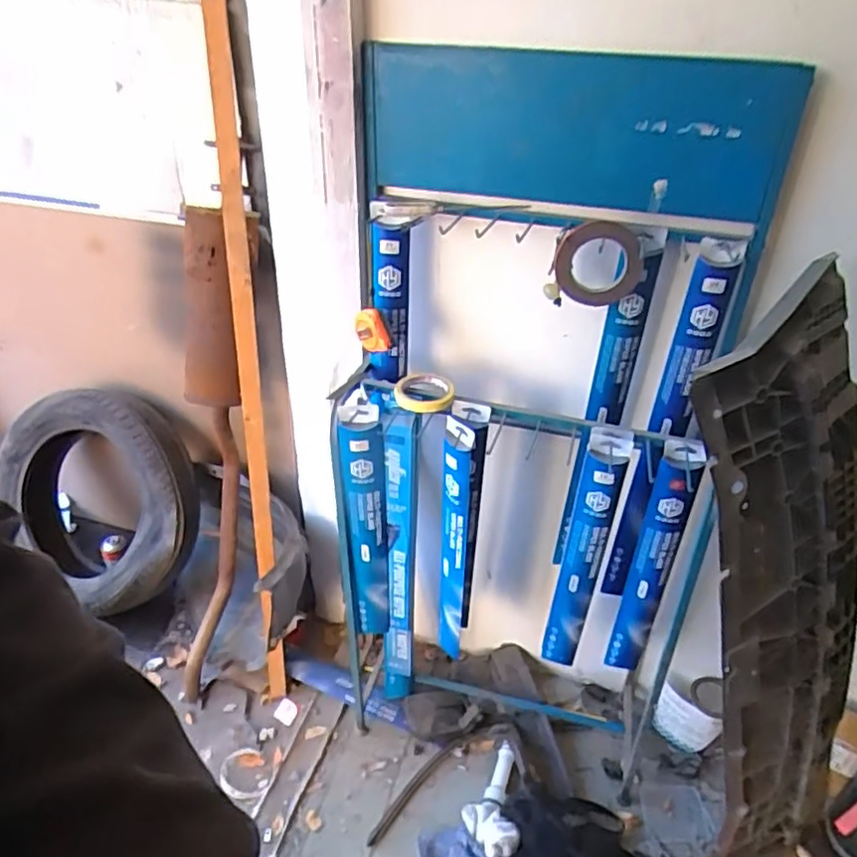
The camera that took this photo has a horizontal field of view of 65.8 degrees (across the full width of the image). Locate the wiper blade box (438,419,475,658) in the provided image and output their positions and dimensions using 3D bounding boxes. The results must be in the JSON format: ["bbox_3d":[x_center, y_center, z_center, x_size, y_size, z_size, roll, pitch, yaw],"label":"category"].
[{"bbox_3d":[0.044,0.221,1.187,0.048,0.539,0.061,2,36,1],"label":"wiper blade box"}]

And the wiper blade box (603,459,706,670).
[{"bbox_3d":[0.388,0.249,1.163,0.070,0.501,0.045,17,39,21],"label":"wiper blade box"}]

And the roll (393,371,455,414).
[{"bbox_3d":[-0.010,-0.060,1.084,0.094,0.024,0.094,1,36,-1],"label":"roll"}]

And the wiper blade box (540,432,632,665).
[{"bbox_3d":[0.271,0.228,1.157,0.067,0.523,0.054,26,43,30],"label":"wiper blade box"}]

